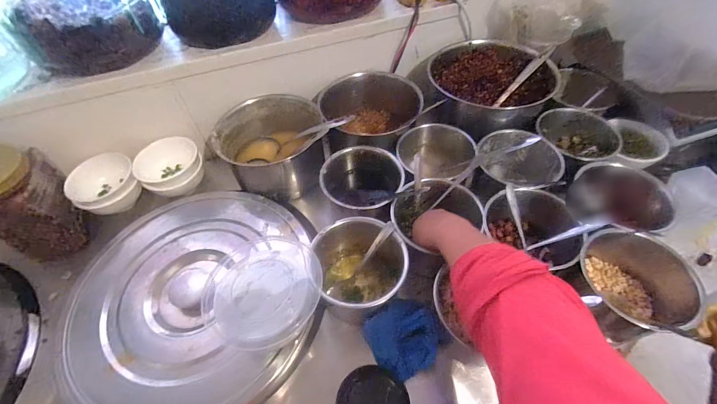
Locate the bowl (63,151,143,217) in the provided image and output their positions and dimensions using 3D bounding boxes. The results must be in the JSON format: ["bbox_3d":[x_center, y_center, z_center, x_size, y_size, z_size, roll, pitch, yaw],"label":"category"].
[{"bbox_3d":[-0.482,-0.034,0.652,0.113,0.059,0.120,-36,59,-22],"label":"bowl"}]

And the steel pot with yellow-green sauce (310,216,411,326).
[{"bbox_3d":[0.004,0.099,0.506,0.124,0.096,0.135,-15,53,-8],"label":"steel pot with yellow-green sauce"}]

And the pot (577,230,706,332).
[{"bbox_3d":[0.363,0.112,0.464,0.134,0.093,0.136,-2,53,2],"label":"pot"}]

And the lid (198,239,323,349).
[{"bbox_3d":[-0.122,0.105,0.435,0.146,0.022,0.137,-2,53,2],"label":"lid"}]

